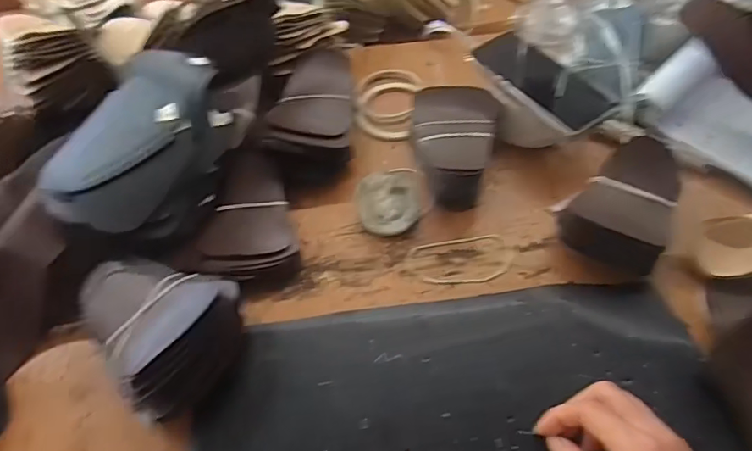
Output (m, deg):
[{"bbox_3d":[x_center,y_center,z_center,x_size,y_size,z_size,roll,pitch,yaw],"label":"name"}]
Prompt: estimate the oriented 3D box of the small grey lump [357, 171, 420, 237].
[{"bbox_3d":[0.014,-0.026,0.532,0.063,0.016,0.075,-2,55,1],"label":"small grey lump"}]

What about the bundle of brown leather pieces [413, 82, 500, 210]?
[{"bbox_3d":[0.078,-0.085,0.545,0.086,0.058,0.122,7,56,8],"label":"bundle of brown leather pieces"}]

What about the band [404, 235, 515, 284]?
[{"bbox_3d":[0.081,0.033,0.503,0.106,0.004,0.052,-6,55,-2],"label":"band"}]

